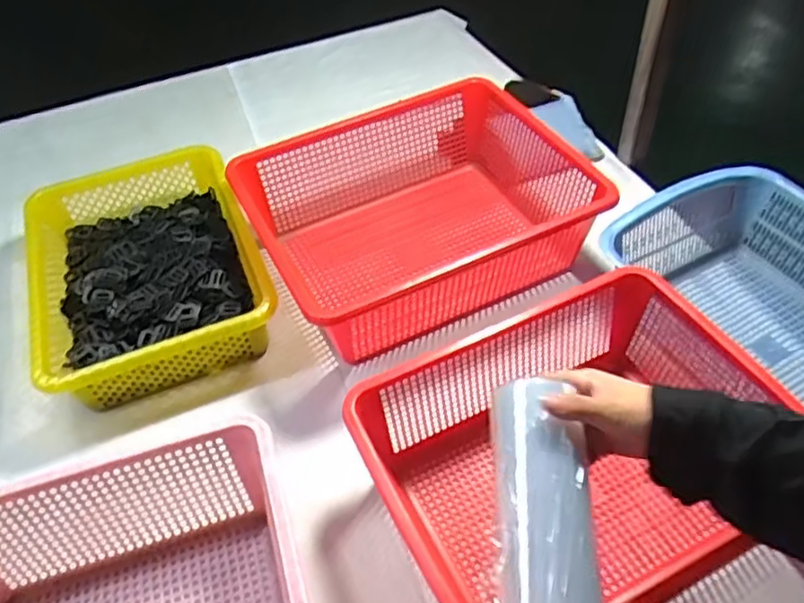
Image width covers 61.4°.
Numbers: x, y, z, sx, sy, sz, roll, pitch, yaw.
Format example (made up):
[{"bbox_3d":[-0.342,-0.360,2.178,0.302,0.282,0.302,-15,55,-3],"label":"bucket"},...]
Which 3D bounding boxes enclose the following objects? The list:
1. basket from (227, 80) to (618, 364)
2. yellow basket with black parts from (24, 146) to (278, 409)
[{"bbox_3d":[0.018,-0.099,0.839,0.375,0.163,0.295,-20,50,-13],"label":"basket"},{"bbox_3d":[-0.310,-0.042,0.832,0.250,0.093,0.340,-20,50,-13],"label":"yellow basket with black parts"}]

